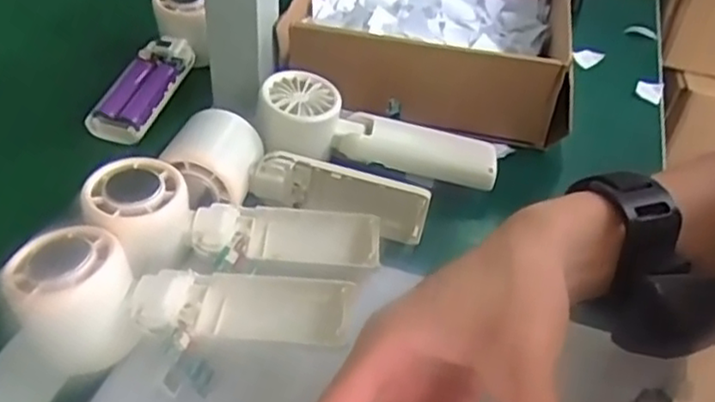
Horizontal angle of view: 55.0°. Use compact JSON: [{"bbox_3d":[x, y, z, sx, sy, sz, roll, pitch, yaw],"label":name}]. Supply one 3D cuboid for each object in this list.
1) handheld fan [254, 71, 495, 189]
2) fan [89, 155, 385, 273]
[{"bbox_3d":[0.016,-0.048,0.458,0.158,0.039,0.044,11,43,2],"label":"handheld fan"},{"bbox_3d":[-0.070,0.015,0.392,0.160,0.040,0.063,11,39,-19],"label":"fan"}]

